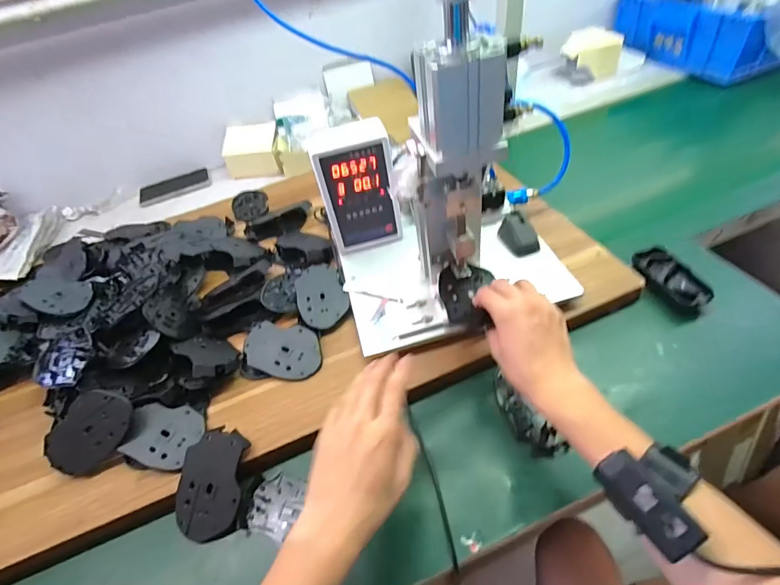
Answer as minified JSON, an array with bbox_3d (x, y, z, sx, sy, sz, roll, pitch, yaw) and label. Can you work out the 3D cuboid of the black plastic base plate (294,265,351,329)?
[{"bbox_3d":[-0.102,0.004,0.612,0.071,0.007,0.114,-18,48,-6],"label":"black plastic base plate"}]

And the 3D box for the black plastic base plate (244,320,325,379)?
[{"bbox_3d":[-0.147,0.077,0.561,0.110,0.010,0.074,7,50,16],"label":"black plastic base plate"}]

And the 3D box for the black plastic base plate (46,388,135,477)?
[{"bbox_3d":[-0.359,0.166,0.490,0.073,0.014,0.108,42,88,2],"label":"black plastic base plate"}]

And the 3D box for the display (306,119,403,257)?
[{"bbox_3d":[-0.047,-0.150,0.611,0.111,0.186,0.053,-13,47,-2],"label":"display"}]

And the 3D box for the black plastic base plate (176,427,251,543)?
[{"bbox_3d":[-0.202,0.216,0.465,0.071,0.008,0.112,2,74,4],"label":"black plastic base plate"}]

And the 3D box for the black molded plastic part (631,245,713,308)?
[{"bbox_3d":[0.395,-0.021,0.575,0.051,0.029,0.106,-16,47,-5],"label":"black molded plastic part"}]

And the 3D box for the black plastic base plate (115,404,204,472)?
[{"bbox_3d":[-0.275,0.172,0.500,0.081,0.011,0.071,18,58,0],"label":"black plastic base plate"}]

